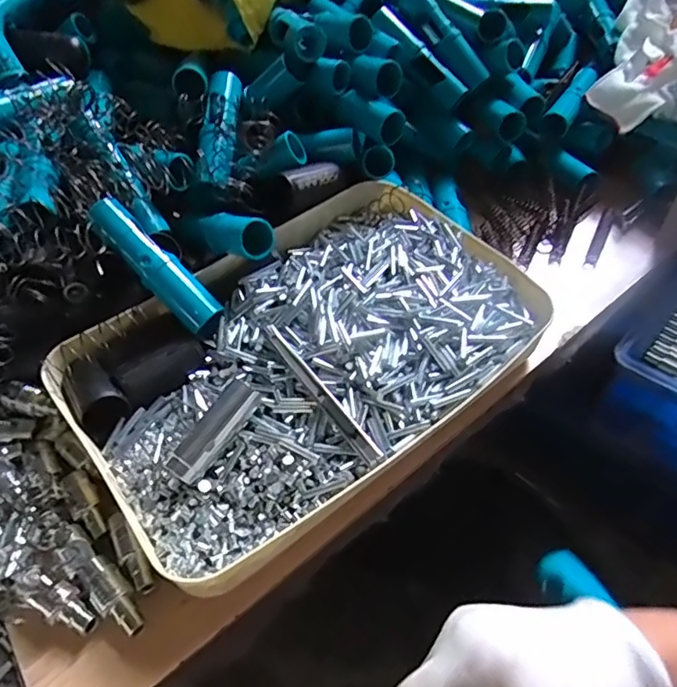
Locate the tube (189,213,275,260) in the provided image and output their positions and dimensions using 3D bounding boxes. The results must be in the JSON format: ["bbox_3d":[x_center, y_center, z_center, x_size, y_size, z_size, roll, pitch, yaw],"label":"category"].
[{"bbox_3d":[-0.087,-0.086,0.417,0.081,0.029,0.026,18,51,39],"label":"tube"}]

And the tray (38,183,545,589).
[{"bbox_3d":[-0.023,0.002,0.397,0.322,0.052,0.223,-34,54,-22],"label":"tray"}]

